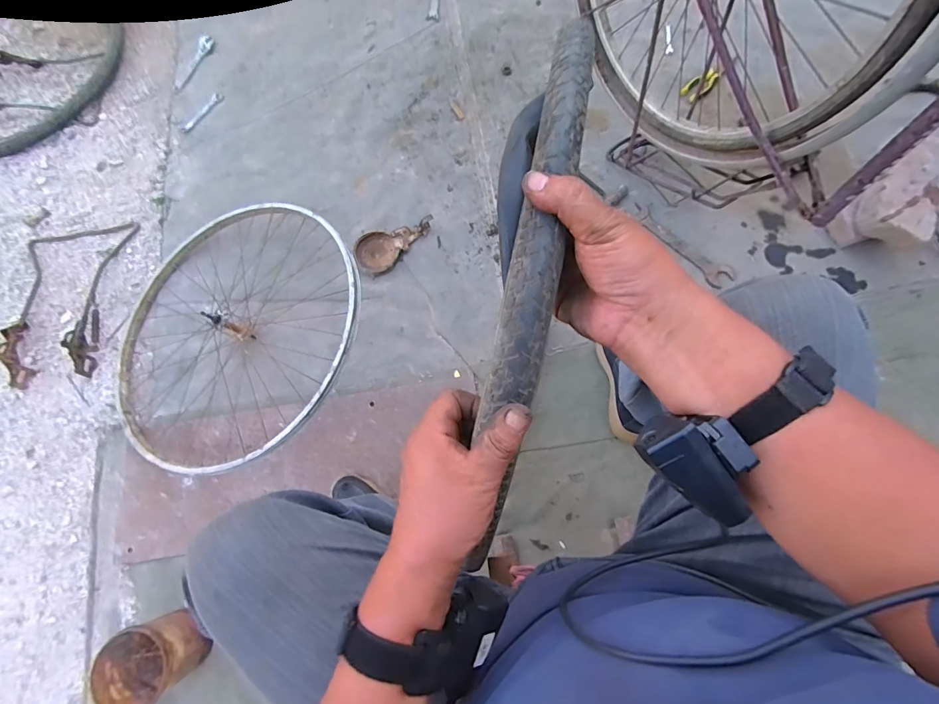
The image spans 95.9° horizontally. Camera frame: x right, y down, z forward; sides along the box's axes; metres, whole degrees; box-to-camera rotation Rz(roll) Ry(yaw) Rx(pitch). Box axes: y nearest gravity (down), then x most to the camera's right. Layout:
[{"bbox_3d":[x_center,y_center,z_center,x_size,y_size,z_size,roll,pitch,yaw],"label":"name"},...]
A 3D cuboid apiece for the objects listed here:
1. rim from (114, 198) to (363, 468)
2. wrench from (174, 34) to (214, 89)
[{"bbox_3d":[-0.504,-0.055,0.874,0.578,0.138,0.573,0,76,1],"label":"rim"},{"bbox_3d":[-0.752,-0.792,1.159,0.052,0.011,0.179,19,77,6],"label":"wrench"}]

